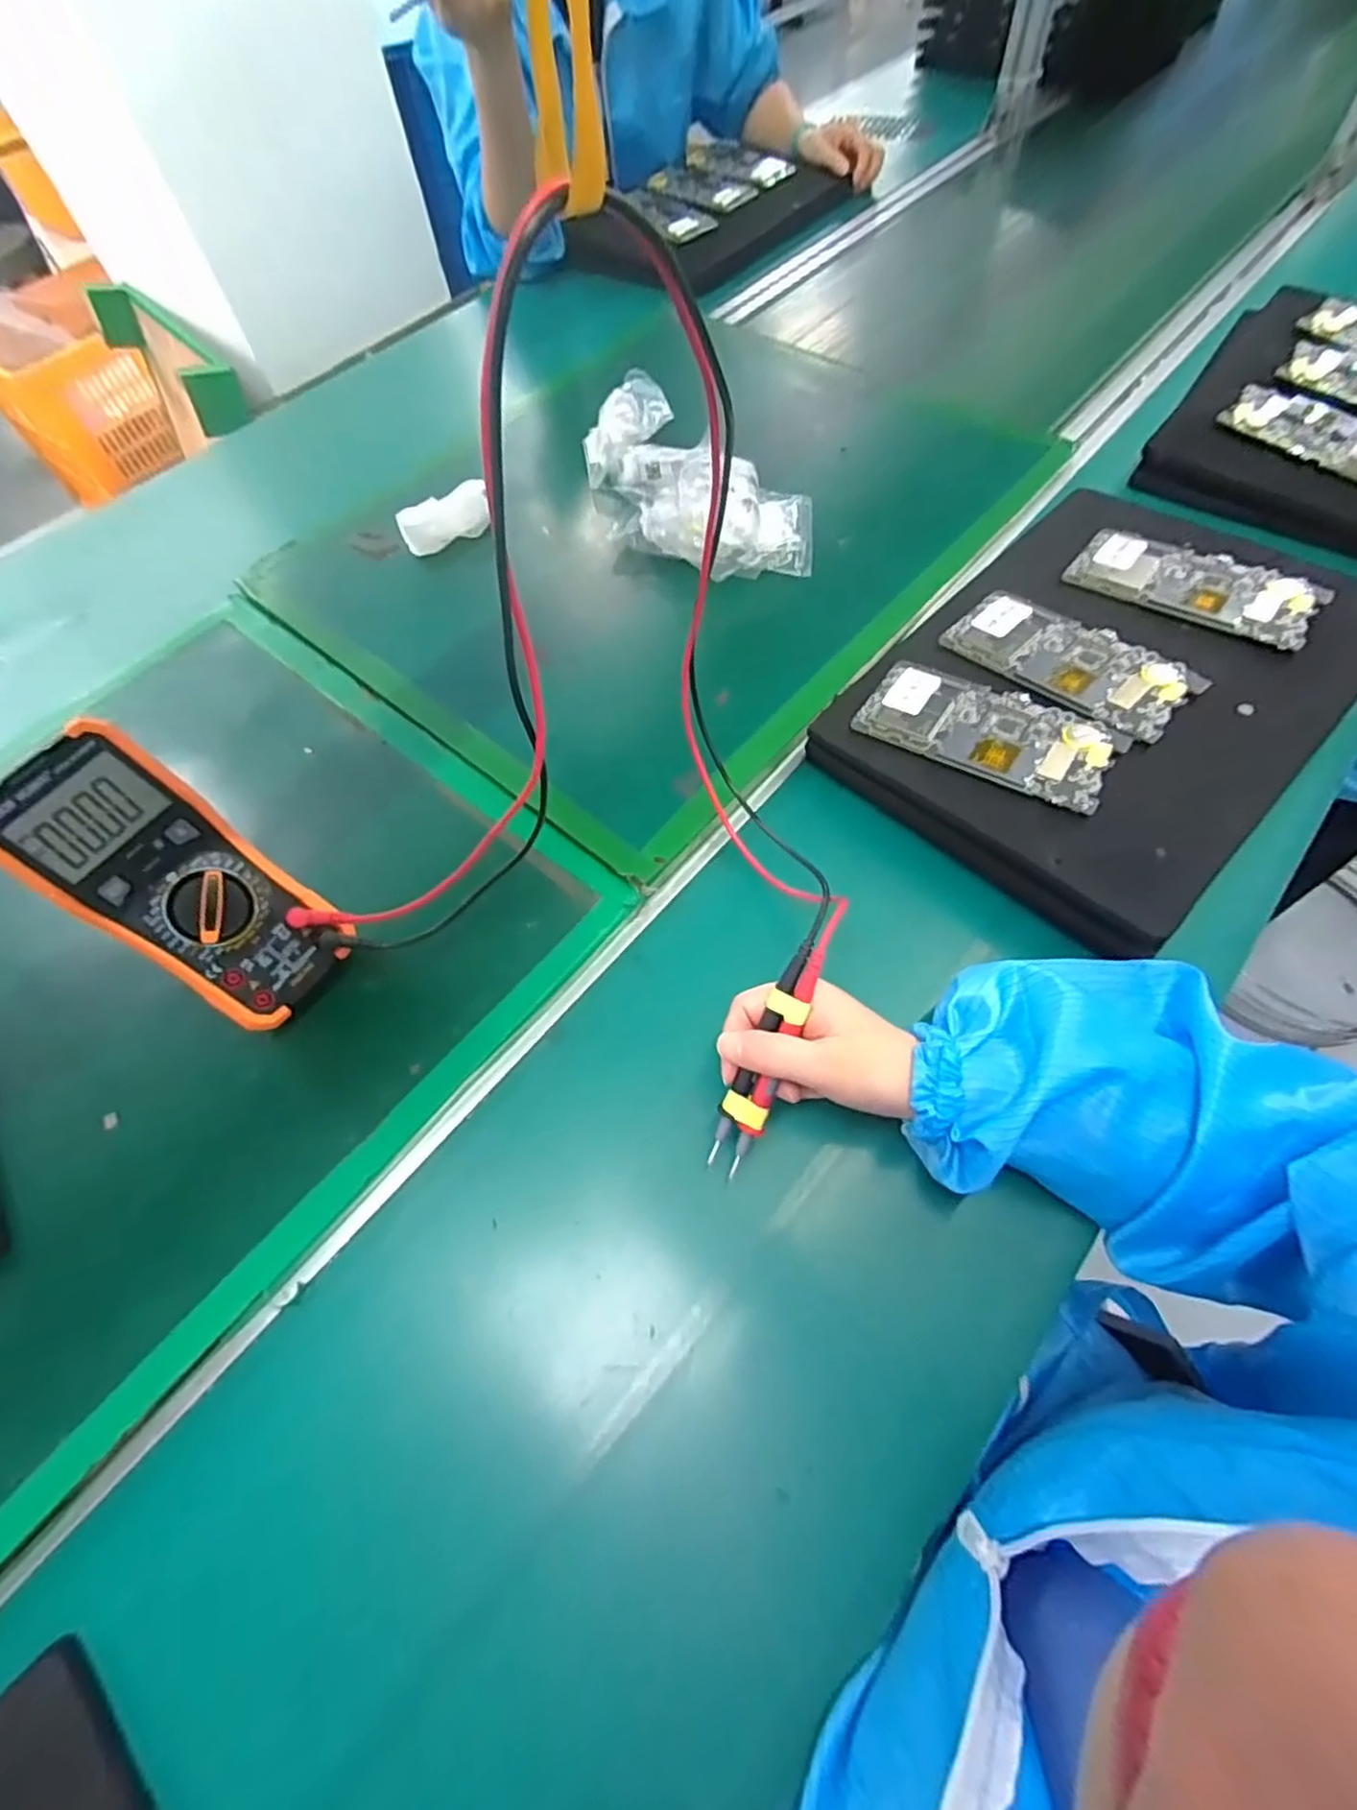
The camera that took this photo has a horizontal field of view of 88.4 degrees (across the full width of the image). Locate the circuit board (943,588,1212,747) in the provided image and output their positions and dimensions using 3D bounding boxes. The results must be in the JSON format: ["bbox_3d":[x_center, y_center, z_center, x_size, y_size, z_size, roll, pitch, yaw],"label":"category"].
[{"bbox_3d":[0.265,-0.170,0.474,0.076,0.009,0.156,-40,67,-17],"label":"circuit board"}]

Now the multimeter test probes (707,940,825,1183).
[{"bbox_3d":[0.045,0.080,0.360,0.024,0.007,0.128,22,98,15],"label":"multimeter test probes"}]

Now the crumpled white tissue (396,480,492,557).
[{"bbox_3d":[-0.208,-0.349,0.626,0.085,0.034,0.031,-28,64,-11],"label":"crumpled white tissue"}]

